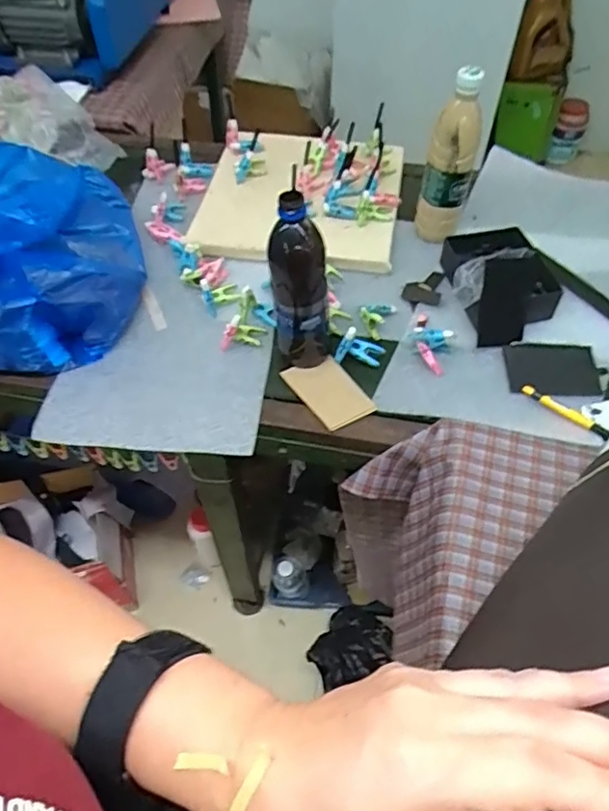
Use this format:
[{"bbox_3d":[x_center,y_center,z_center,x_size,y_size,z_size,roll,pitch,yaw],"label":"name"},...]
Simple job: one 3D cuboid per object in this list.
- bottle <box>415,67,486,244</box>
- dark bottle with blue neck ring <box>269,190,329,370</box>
[{"bbox_3d":[0.201,-0.330,0.792,0.064,0.222,0.054,13,54,10],"label":"bottle"},{"bbox_3d":[-0.004,-0.132,0.654,0.065,0.203,0.057,-5,53,-4],"label":"dark bottle with blue neck ring"}]

